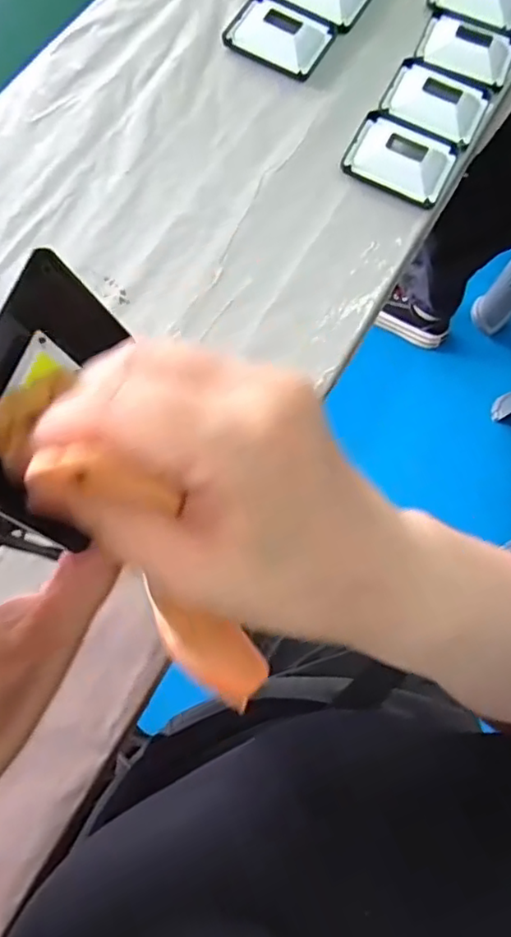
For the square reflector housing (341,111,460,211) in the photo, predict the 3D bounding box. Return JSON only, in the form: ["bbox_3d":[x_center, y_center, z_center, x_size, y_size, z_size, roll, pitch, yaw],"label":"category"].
[{"bbox_3d":[0.113,-0.243,0.467,0.078,0.014,0.064,26,72,6],"label":"square reflector housing"}]

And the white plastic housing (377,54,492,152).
[{"bbox_3d":[0.146,-0.298,0.484,0.077,0.011,0.067,28,73,7],"label":"white plastic housing"}]

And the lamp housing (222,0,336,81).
[{"bbox_3d":[0.020,-0.361,0.500,0.081,0.017,0.064,29,73,7],"label":"lamp housing"}]

